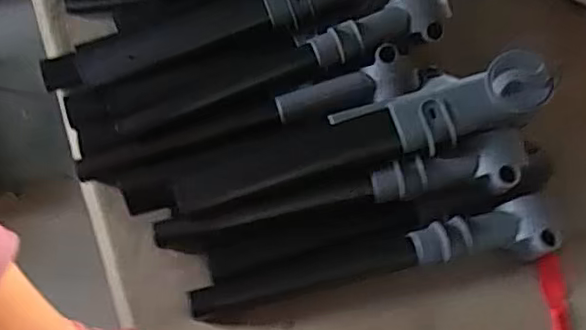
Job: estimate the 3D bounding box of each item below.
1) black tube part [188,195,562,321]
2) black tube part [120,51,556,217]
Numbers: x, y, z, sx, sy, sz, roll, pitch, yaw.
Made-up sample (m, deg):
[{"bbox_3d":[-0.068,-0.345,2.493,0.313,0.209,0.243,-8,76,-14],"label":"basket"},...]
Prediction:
[{"bbox_3d":[0.085,0.098,0.620,0.380,0.050,0.057,-8,59,-7],"label":"black tube part"},{"bbox_3d":[0.039,-0.026,0.631,0.448,0.043,0.082,-17,60,5],"label":"black tube part"}]

